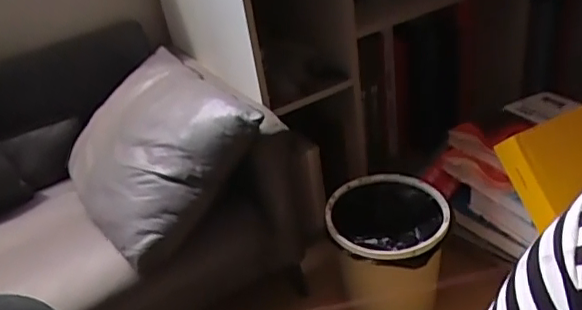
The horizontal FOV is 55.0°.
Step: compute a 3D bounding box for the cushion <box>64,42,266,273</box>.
[{"bbox_3d":[-0.290,-0.024,1.127,0.401,0.093,0.363,34,86,34],"label":"cushion"}]

